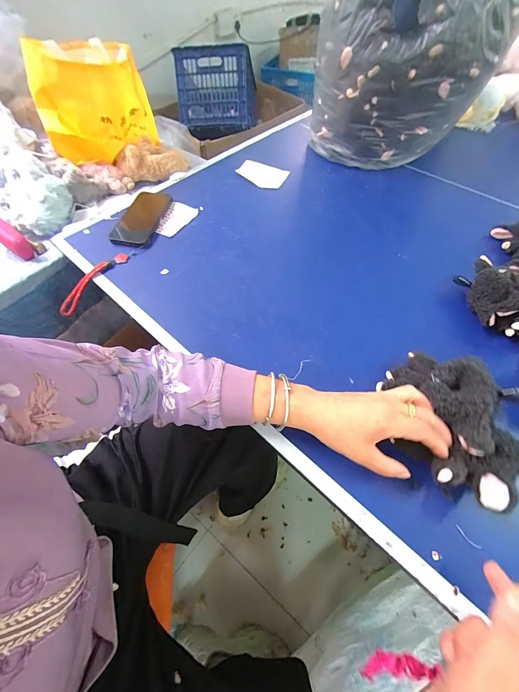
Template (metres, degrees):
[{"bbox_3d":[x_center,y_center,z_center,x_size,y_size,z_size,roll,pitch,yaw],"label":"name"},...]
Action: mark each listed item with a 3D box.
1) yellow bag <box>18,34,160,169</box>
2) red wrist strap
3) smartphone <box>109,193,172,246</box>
[{"bbox_3d":[-0.360,-0.521,0.643,0.207,0.208,0.173,12,60,7],"label":"yellow bag"},{"bbox_3d":[-0.302,-0.116,0.516,0.019,0.026,0.153,34,77,18],"label":"red wrist strap"},{"bbox_3d":[-0.244,-0.267,0.599,0.081,0.018,0.165,11,59,7],"label":"smartphone"}]

